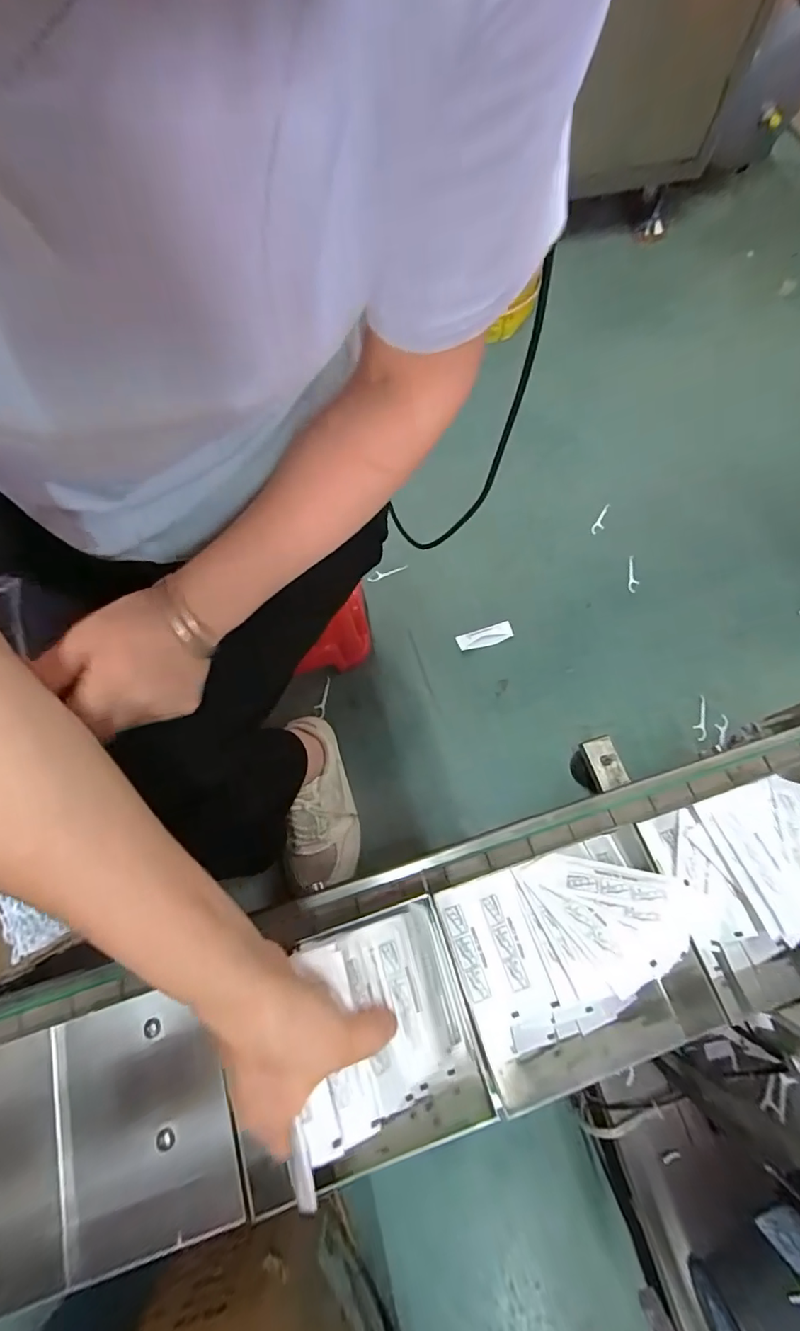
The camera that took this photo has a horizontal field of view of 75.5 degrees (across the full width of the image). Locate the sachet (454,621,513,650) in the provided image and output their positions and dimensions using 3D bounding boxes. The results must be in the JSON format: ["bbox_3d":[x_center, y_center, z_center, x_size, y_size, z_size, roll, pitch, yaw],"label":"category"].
[{"bbox_3d":[0.138,-0.047,0.839,0.090,0.010,0.032,-17,70,-6],"label":"sachet"}]

